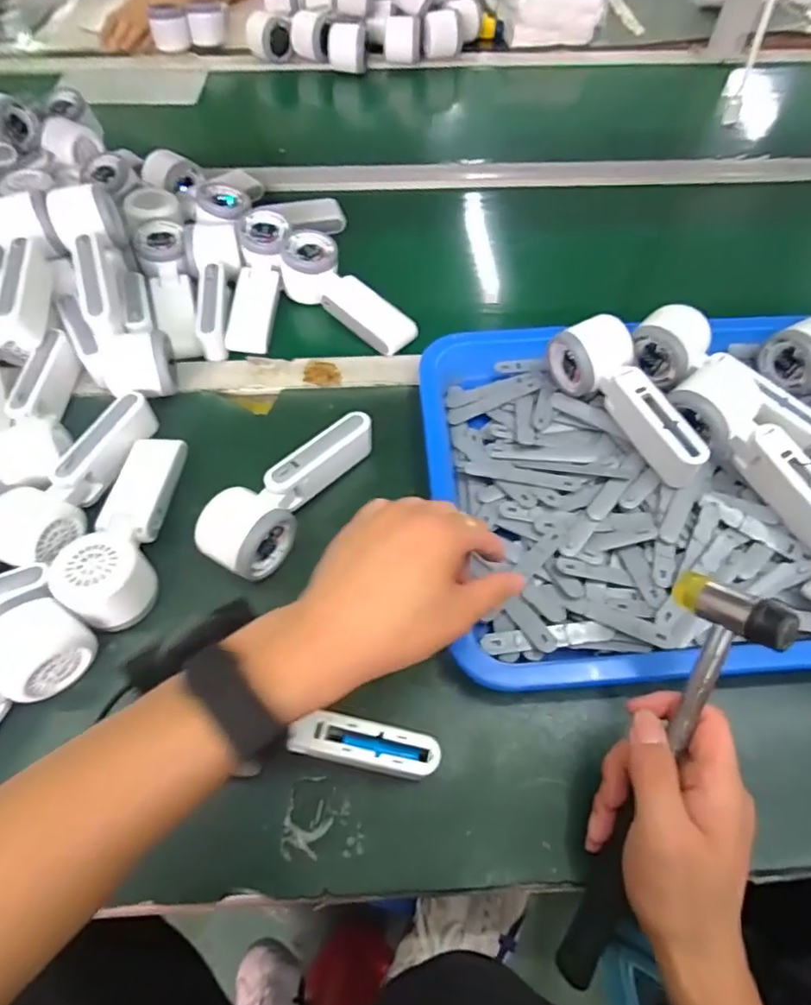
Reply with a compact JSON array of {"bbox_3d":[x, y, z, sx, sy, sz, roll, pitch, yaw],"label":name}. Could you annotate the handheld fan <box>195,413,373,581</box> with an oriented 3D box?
[{"bbox_3d":[-0.094,-0.015,0.445,0.053,0.050,0.162,29,63,16],"label":"handheld fan"}]

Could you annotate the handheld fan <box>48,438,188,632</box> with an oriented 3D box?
[{"bbox_3d":[-0.217,0.013,0.429,0.056,0.045,0.162,1,59,1],"label":"handheld fan"}]

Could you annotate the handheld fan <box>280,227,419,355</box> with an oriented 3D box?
[{"bbox_3d":[-0.064,-0.217,0.580,0.182,0.041,0.070,41,67,8],"label":"handheld fan"}]

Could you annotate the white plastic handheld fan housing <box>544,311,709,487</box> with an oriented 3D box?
[{"bbox_3d":[0.188,-0.083,0.458,0.048,0.053,0.165,-24,62,-13],"label":"white plastic handheld fan housing"}]

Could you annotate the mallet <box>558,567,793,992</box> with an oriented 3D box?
[{"bbox_3d":[0.147,0.166,0.315,0.028,0.059,0.248,16,96,-31],"label":"mallet"}]

